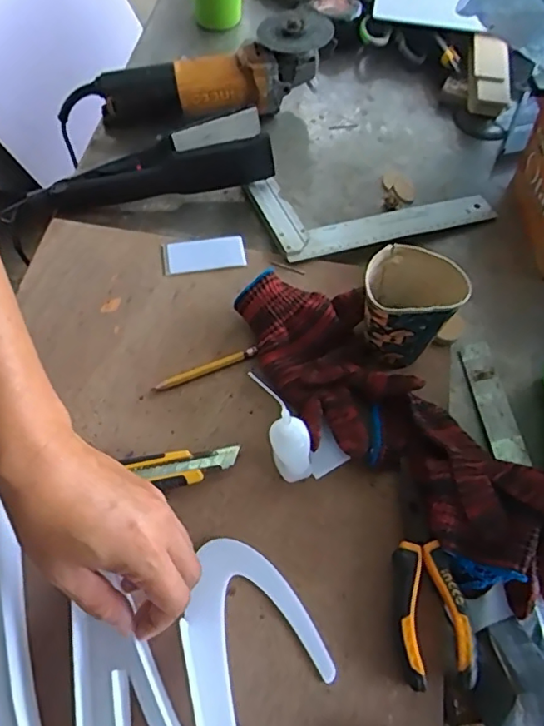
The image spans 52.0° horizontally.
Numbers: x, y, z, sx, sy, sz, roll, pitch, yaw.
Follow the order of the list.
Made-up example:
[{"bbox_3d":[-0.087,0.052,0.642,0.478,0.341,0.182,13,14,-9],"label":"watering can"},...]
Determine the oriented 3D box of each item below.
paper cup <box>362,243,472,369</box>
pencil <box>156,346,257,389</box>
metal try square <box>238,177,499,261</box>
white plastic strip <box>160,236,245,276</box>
[{"bbox_3d":[0.116,-0.042,0.490,0.082,0.098,0.070,15,61,7],"label":"paper cup"},{"bbox_3d":[-0.059,0.004,0.503,0.094,0.007,0.008,-20,63,-13],"label":"pencil"},{"bbox_3d":[0.115,-0.170,0.620,0.259,0.028,0.117,-12,61,-8],"label":"metal try square"},{"bbox_3d":[-0.070,-0.111,0.569,0.083,0.007,0.038,-7,61,-6],"label":"white plastic strip"}]

